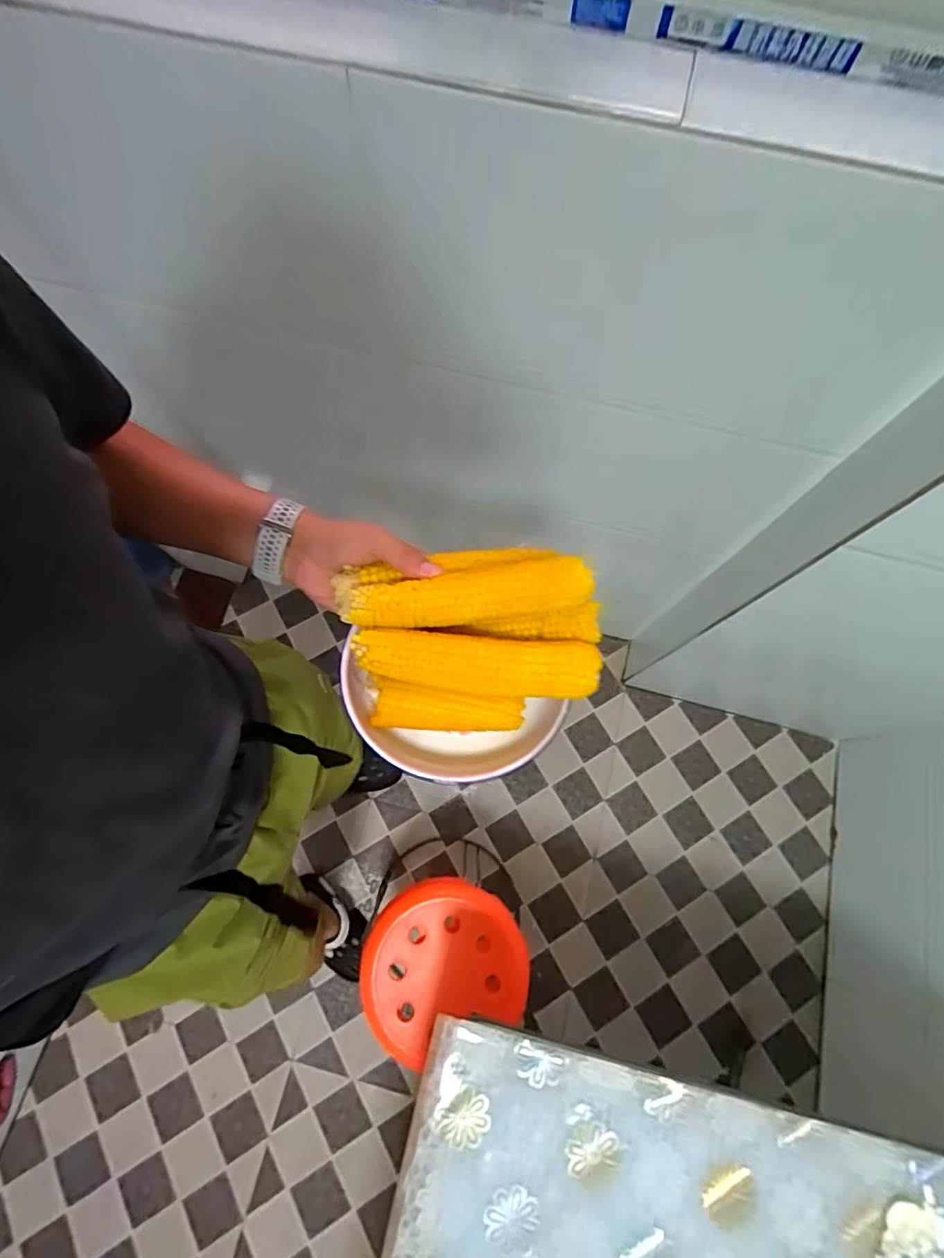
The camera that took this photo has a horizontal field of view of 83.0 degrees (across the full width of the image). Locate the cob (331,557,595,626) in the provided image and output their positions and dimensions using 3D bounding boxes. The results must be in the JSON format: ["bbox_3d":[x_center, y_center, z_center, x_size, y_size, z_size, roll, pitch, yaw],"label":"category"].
[{"bbox_3d":[-0.006,-0.028,0.411,0.189,0.034,0.046,-5,75,1],"label":"cob"}]

